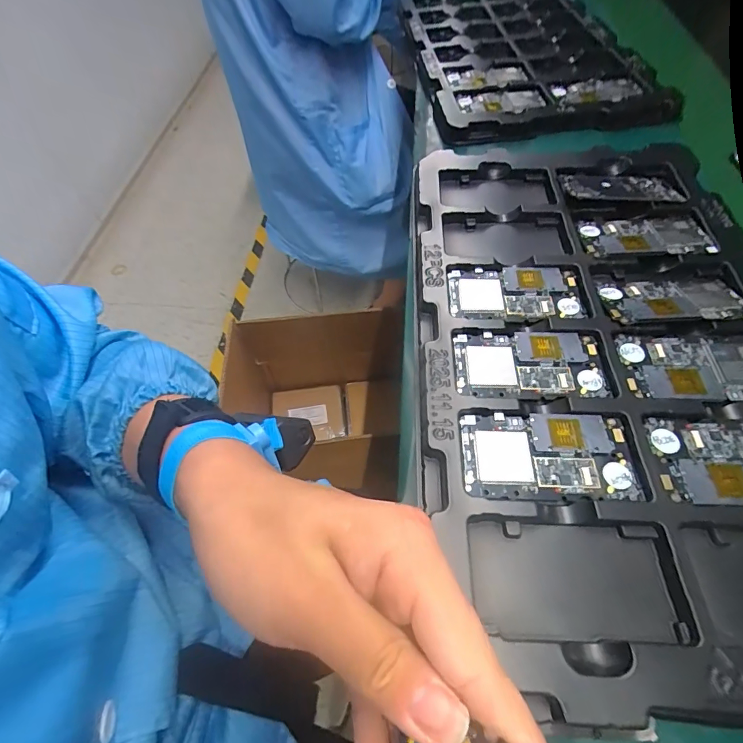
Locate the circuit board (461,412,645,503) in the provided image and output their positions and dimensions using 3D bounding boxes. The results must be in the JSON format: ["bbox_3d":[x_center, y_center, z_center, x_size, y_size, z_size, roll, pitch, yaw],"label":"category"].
[{"bbox_3d":[0.135,0.064,0.315,0.126,0.005,0.070,0,57,5],"label":"circuit board"}]

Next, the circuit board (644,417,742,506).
[{"bbox_3d":[0.279,0.067,0.305,0.122,0.005,0.066,2,57,6],"label":"circuit board"}]

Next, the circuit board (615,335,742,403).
[{"bbox_3d":[0.282,-0.002,0.350,0.121,0.004,0.065,3,58,7],"label":"circuit board"}]

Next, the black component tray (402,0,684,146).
[{"bbox_3d":[0.246,-0.594,0.737,0.319,0.030,0.636,-6,57,1],"label":"black component tray"}]

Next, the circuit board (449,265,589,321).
[{"bbox_3d":[0.142,-0.081,0.405,0.128,0.006,0.069,-1,57,4],"label":"circuit board"}]

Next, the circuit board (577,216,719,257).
[{"bbox_3d":[0.289,-0.145,0.433,0.125,0.007,0.062,-1,57,4],"label":"circuit board"}]

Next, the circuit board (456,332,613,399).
[{"bbox_3d":[0.139,-0.008,0.362,0.127,0.009,0.070,-1,57,4],"label":"circuit board"}]

